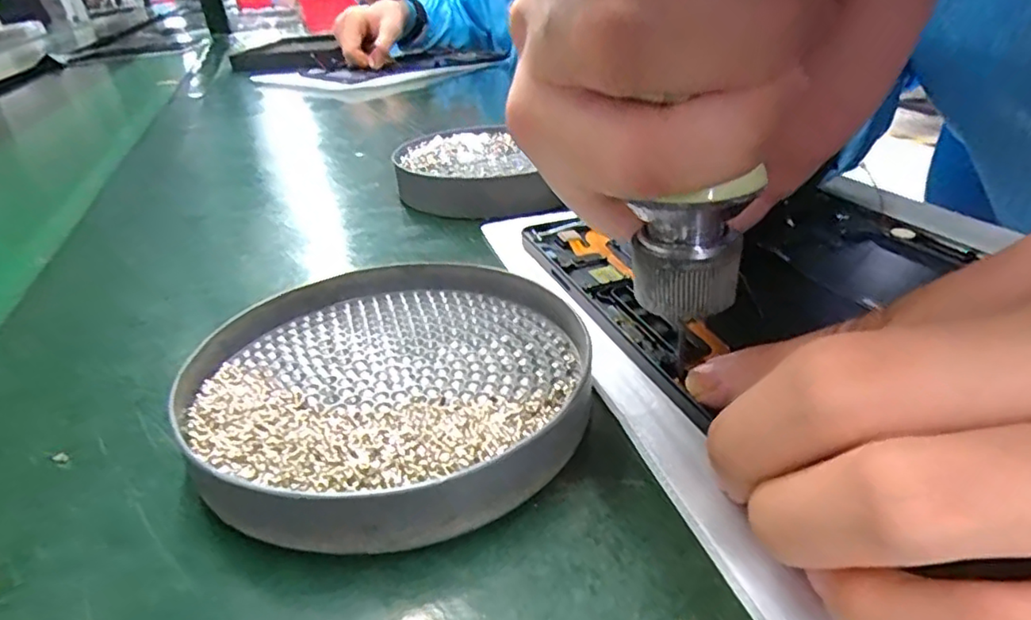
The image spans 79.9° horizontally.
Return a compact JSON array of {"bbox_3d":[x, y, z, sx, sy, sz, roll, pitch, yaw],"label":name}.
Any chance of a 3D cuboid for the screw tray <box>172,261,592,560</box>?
[{"bbox_3d":[-0.037,0.017,0.182,0.112,0.020,0.114,20,39,37],"label":"screw tray"}]

